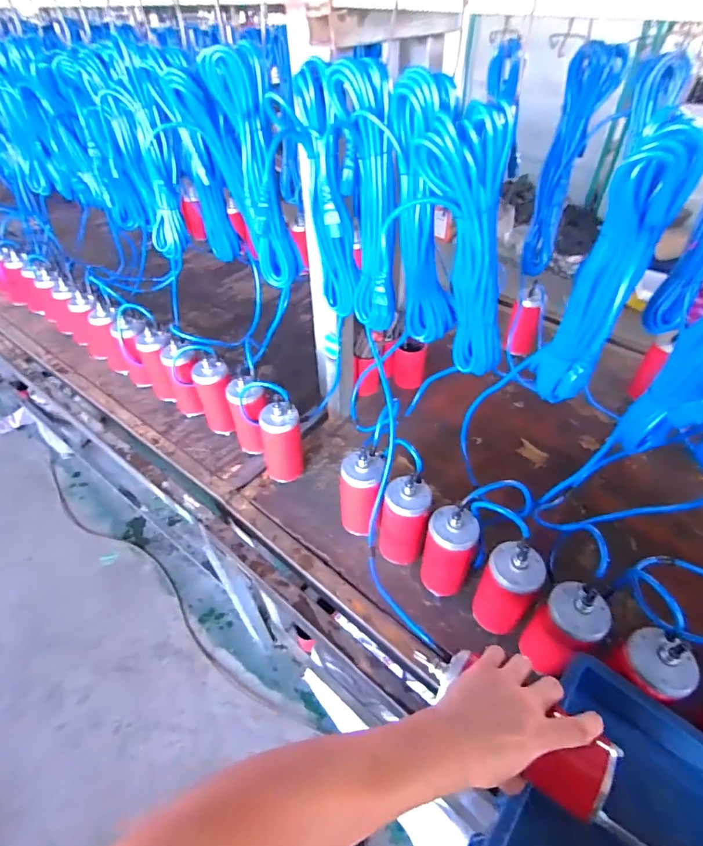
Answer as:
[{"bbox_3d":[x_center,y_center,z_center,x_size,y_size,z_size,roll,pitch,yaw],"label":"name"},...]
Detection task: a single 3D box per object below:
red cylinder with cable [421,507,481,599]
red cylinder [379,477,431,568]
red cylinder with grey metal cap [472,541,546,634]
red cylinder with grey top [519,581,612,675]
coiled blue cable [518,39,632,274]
[{"bbox_3d":[0.160,0.217,0.714,0.083,0.185,0.069,18,49,18],"label":"red cylinder with cable"},{"bbox_3d":[0.091,0.177,0.761,0.076,0.187,0.065,6,46,8],"label":"red cylinder"},{"bbox_3d":[0.235,0.261,0.669,0.070,0.198,0.069,-1,46,1],"label":"red cylinder with grey metal cap"},{"bbox_3d":[0.299,0.289,0.612,0.068,0.174,0.071,-1,46,1],"label":"red cylinder with grey top"},{"bbox_3d":[0.376,-0.438,0.765,0.079,0.333,0.072,18,49,18],"label":"coiled blue cable"}]

